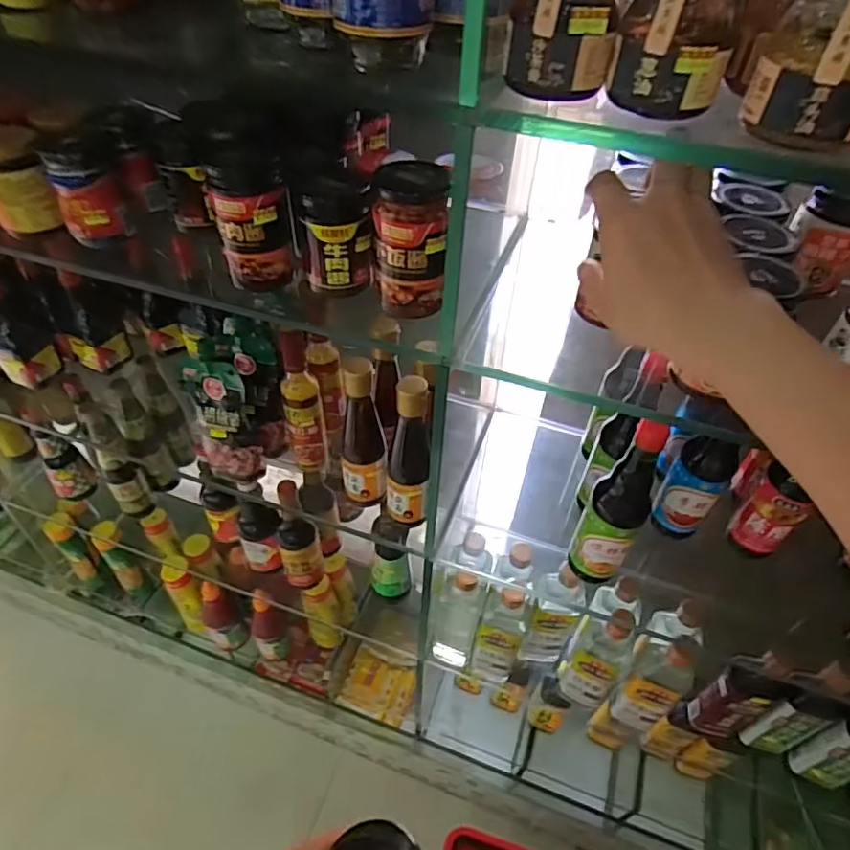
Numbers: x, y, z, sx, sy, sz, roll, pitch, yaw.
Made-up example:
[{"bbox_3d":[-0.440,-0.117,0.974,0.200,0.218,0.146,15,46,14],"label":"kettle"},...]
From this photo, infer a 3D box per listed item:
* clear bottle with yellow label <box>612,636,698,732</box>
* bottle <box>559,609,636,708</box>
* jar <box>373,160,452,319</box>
[{"bbox_3d":[0.316,0.346,0.777,0.067,0.207,0.056,25,49,20],"label":"clear bottle with yellow label"},{"bbox_3d":[0.239,0.325,0.802,0.077,0.222,0.044,31,51,25],"label":"bottle"},{"bbox_3d":[-0.011,-0.155,0.484,0.064,0.117,0.064,0,45,-3],"label":"jar"}]

